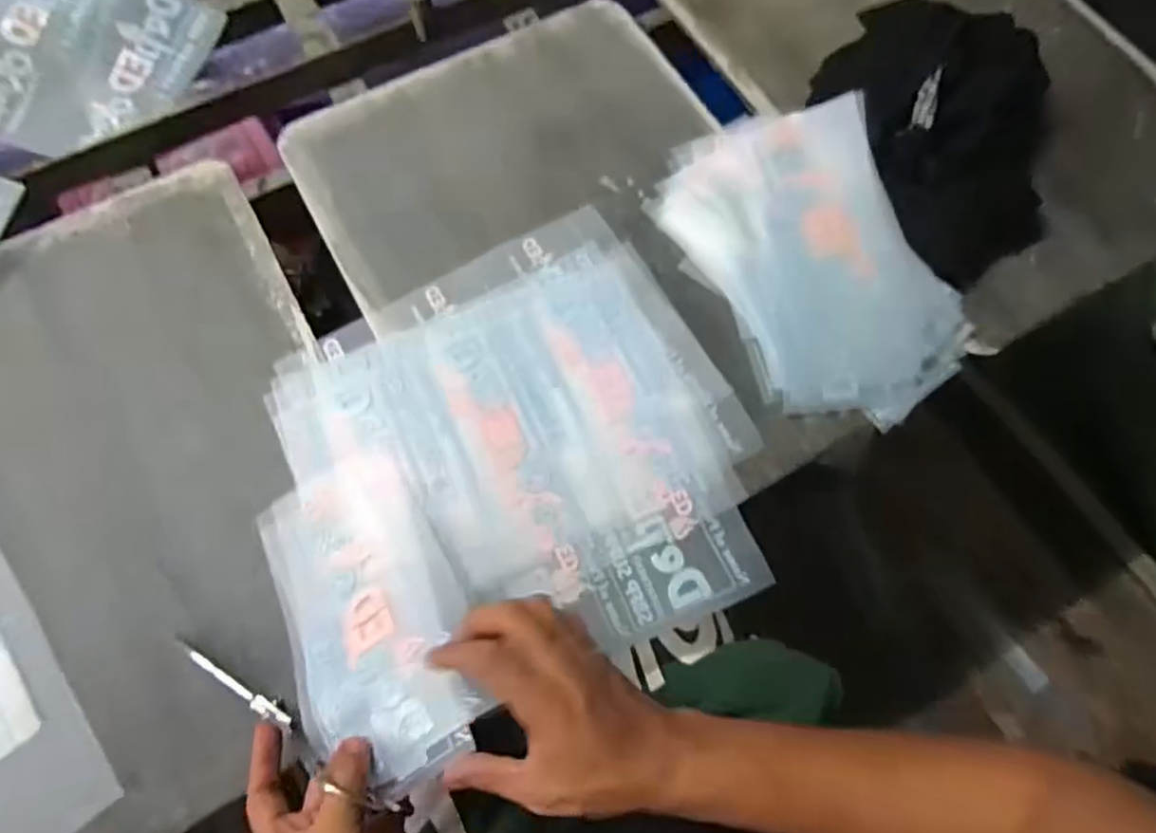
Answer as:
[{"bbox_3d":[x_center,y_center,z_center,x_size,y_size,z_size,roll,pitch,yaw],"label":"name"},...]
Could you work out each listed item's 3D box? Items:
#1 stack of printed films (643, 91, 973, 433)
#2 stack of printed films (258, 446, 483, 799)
[{"bbox_3d":[0.208,-0.153,0.601,0.195,0.057,0.319,-22,71,-9],"label":"stack of printed films"},{"bbox_3d":[-0.153,0.139,0.486,0.127,0.035,0.251,-27,53,-11],"label":"stack of printed films"}]

